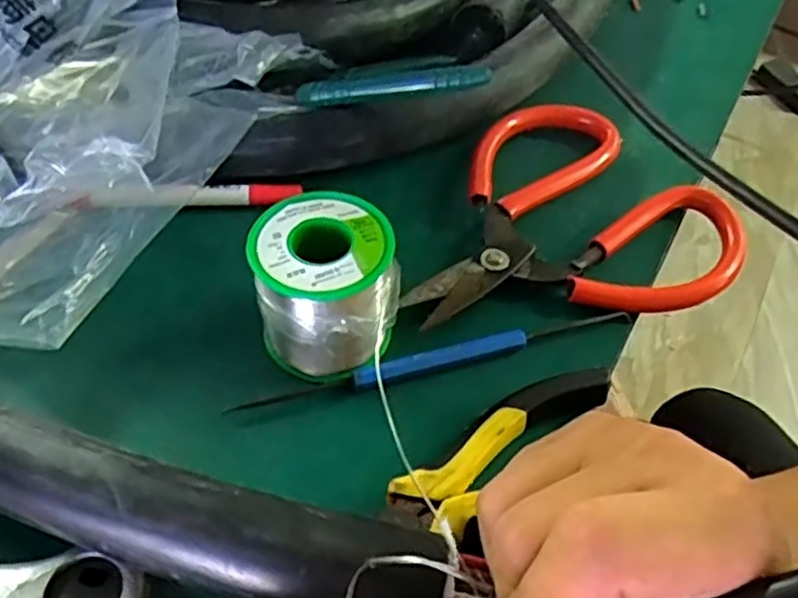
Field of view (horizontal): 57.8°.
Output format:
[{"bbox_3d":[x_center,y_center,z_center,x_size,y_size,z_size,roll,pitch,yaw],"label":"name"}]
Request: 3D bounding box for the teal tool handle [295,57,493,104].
[{"bbox_3d":[-0.004,-0.103,0.342,0.092,0.015,0.010,-2,50,18],"label":"teal tool handle"}]

